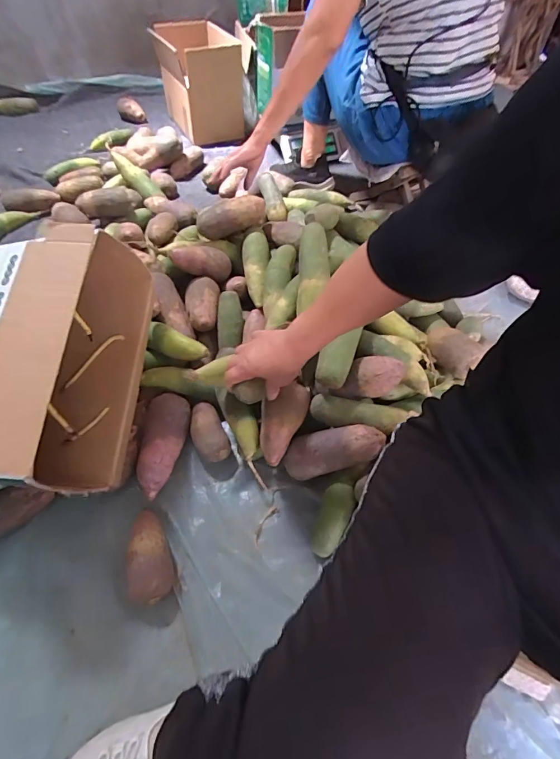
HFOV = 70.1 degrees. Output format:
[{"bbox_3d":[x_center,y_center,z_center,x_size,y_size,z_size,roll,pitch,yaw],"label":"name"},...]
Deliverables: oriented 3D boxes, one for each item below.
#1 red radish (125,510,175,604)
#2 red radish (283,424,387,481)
[{"bbox_3d":[-0.203,0.265,0.603,0.076,0.059,0.139,-16,56,-13],"label":"red radish"},{"bbox_3d":[0.086,0.113,0.652,0.164,0.049,0.059,-20,52,19],"label":"red radish"}]

